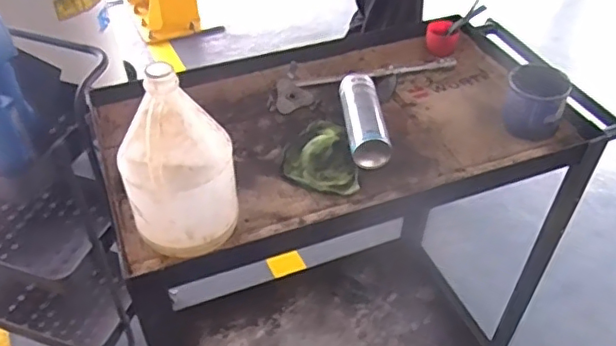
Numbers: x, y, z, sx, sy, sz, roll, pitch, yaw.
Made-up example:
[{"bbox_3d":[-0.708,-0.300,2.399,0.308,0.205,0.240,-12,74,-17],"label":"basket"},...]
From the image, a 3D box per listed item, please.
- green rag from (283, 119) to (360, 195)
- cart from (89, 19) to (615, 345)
[{"bbox_3d":[0.016,-0.028,0.973,0.114,0.019,0.166,-6,44,-8],"label":"green rag"},{"bbox_3d":[0.067,0.158,1.283,0.839,0.826,0.460,-13,46,-14],"label":"cart"}]

